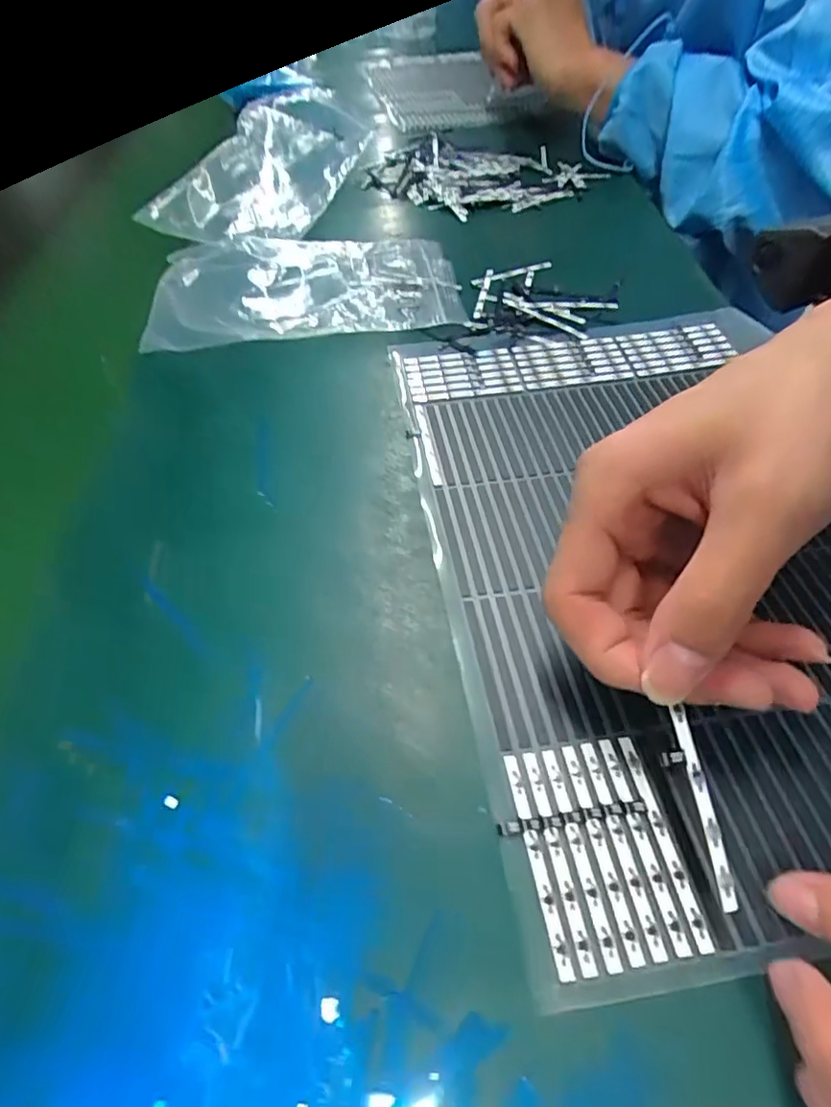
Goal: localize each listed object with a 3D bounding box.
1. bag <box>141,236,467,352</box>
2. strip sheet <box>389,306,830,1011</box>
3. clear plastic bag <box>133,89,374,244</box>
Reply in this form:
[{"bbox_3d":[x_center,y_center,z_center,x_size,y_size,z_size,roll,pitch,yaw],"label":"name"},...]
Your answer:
[{"bbox_3d":[-0.068,-0.176,0.379,0.190,0.023,0.123,-7,51,-4],"label":"bag"},{"bbox_3d":[0.126,-0.016,0.259,0.237,0.009,0.306,-7,51,-5],"label":"strip sheet"},{"bbox_3d":[-0.124,-0.316,0.473,0.133,0.051,0.184,14,52,13],"label":"clear plastic bag"}]

